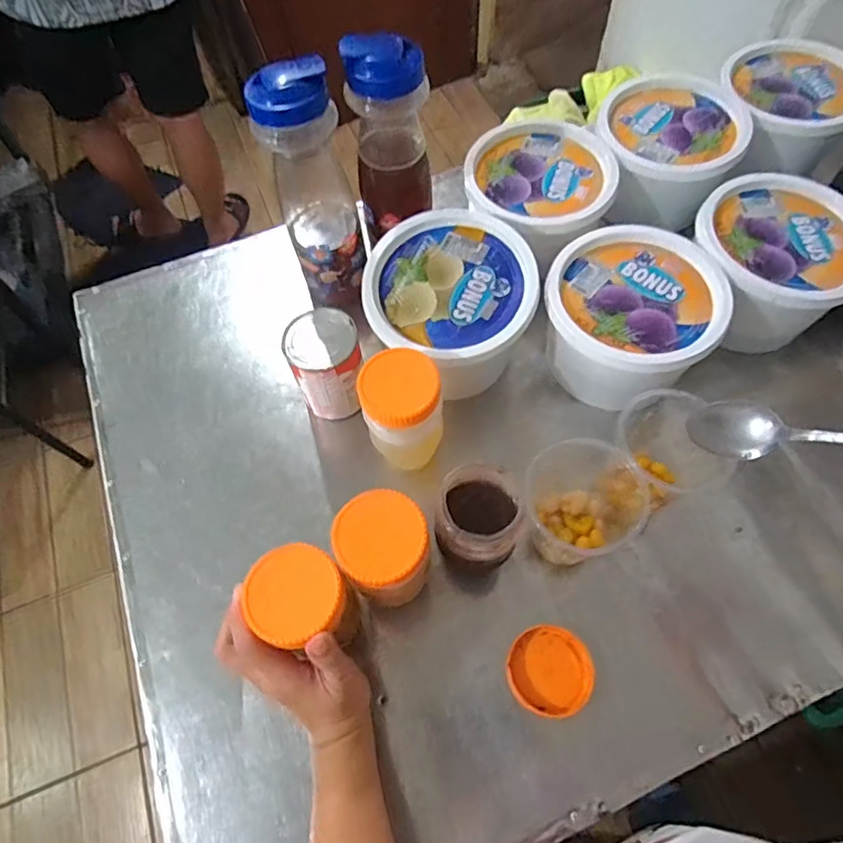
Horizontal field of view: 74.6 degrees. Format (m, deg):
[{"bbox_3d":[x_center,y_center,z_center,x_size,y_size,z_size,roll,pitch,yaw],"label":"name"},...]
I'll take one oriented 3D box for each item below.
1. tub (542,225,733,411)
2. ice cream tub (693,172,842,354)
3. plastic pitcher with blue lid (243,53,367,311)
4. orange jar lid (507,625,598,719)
[{"bbox_3d":[0.212,-0.107,0.574,0.176,0.102,0.164,-1,63,2],"label":"tub"},{"bbox_3d":[0.374,-0.167,0.606,0.167,0.107,0.167,-1,63,2],"label":"ice cream tub"},{"bbox_3d":[-0.111,-0.234,0.586,0.081,0.255,0.082,-14,63,-5],"label":"plastic pitcher with blue lid"},{"bbox_3d":[0.113,0.220,0.489,0.073,0.019,0.071,-1,63,2],"label":"orange jar lid"}]

